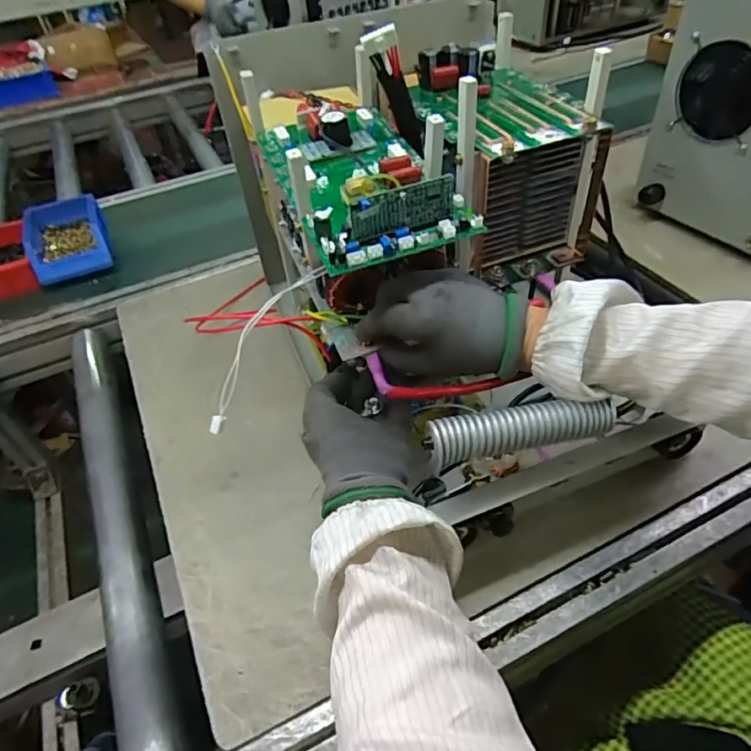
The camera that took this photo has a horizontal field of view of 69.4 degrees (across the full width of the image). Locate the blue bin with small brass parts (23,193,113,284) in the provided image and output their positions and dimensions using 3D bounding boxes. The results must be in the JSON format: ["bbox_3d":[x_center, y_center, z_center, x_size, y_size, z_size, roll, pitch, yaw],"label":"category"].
[{"bbox_3d":[-0.475,-0.213,0.841,0.116,0.058,0.150,-24,48,-18],"label":"blue bin with small brass parts"}]

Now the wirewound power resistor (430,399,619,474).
[{"bbox_3d":[0.106,0.037,0.391,0.138,0.029,0.027,-12,46,-7],"label":"wirewound power resistor"}]

